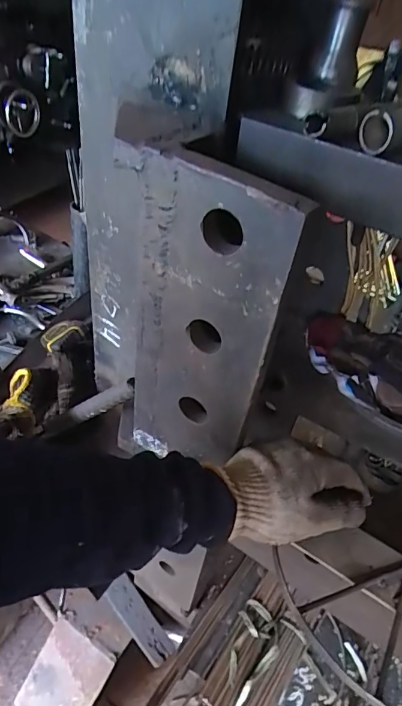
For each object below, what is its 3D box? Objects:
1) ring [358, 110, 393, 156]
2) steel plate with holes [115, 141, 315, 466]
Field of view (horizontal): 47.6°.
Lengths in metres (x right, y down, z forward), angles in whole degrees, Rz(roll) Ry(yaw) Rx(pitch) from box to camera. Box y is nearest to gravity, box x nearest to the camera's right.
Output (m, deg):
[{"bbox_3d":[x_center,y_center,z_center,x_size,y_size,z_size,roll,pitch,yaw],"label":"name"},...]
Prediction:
[{"bbox_3d":[0.118,-0.150,0.309,0.007,0.026,0.026,-23,51,-33],"label":"ring"},{"bbox_3d":[-0.006,-0.007,0.385,0.129,0.292,0.019,23,44,16],"label":"steel plate with holes"}]

